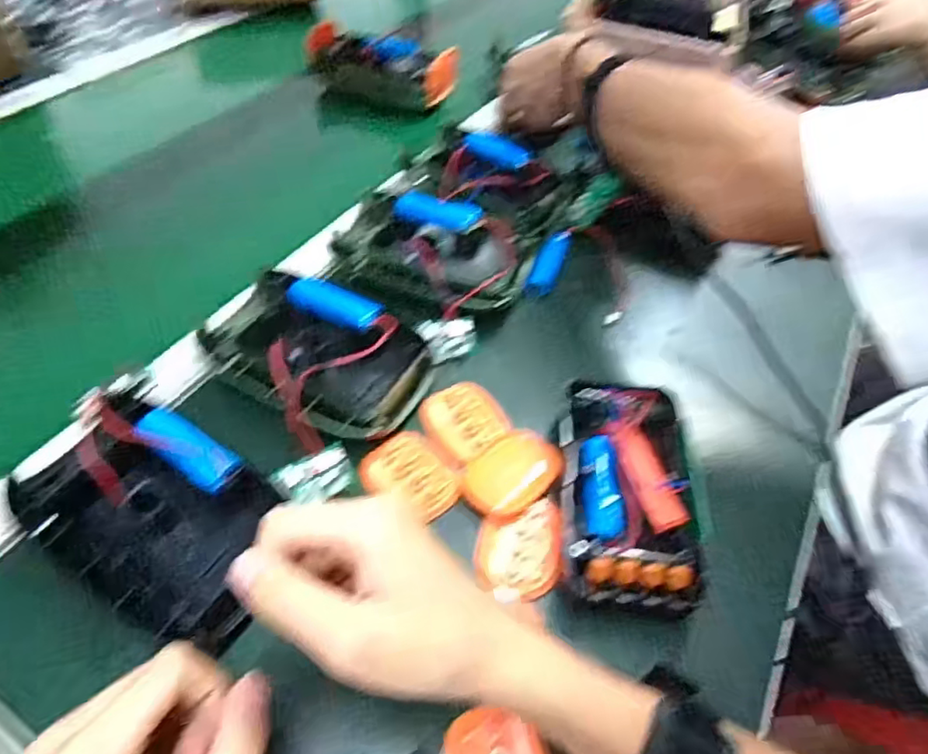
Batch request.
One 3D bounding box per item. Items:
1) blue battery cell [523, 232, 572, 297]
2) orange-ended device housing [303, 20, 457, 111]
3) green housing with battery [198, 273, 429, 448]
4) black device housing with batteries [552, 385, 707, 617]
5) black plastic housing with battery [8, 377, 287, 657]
[{"bbox_3d":[0.073,-0.095,0.509,0.022,0.015,0.076,20,52,12],"label":"blue battery cell"},{"bbox_3d":[-0.090,-0.370,0.719,0.174,0.069,0.061,19,52,11],"label":"orange-ended device housing"},{"bbox_3d":[-0.104,-0.018,0.417,0.155,0.040,0.116,29,54,18],"label":"green housing with battery"},{"bbox_3d":[0.097,0.067,0.363,0.078,0.037,0.144,5,50,0],"label":"black device housing with batteries"},{"bbox_3d":[-0.166,0.072,0.329,0.155,0.026,0.093,29,54,18],"label":"black plastic housing with battery"}]

